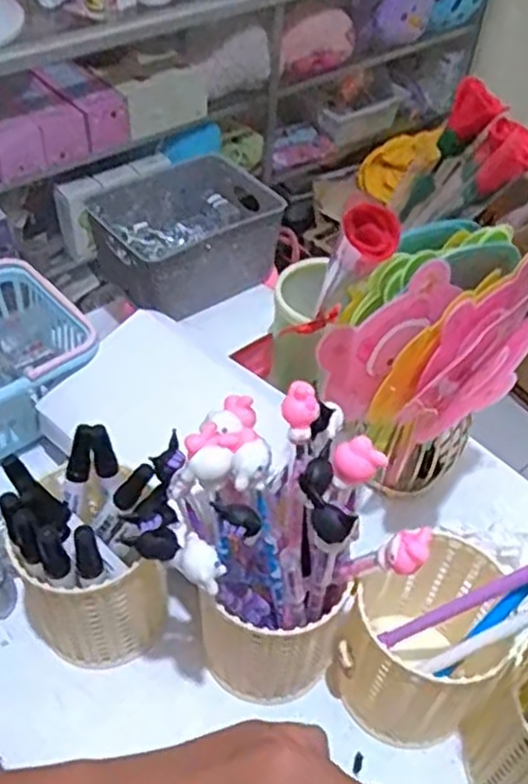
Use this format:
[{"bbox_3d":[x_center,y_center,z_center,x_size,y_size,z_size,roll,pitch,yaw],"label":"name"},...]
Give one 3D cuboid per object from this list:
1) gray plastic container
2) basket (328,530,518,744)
[{"bbox_3d":[-0.064,-0.135,0.630,0.144,0.075,0.115,-26,54,-25],"label":"gray plastic container"},{"bbox_3d":[0.083,0.141,0.415,0.083,0.096,0.088,-2,47,-5],"label":"basket"}]

